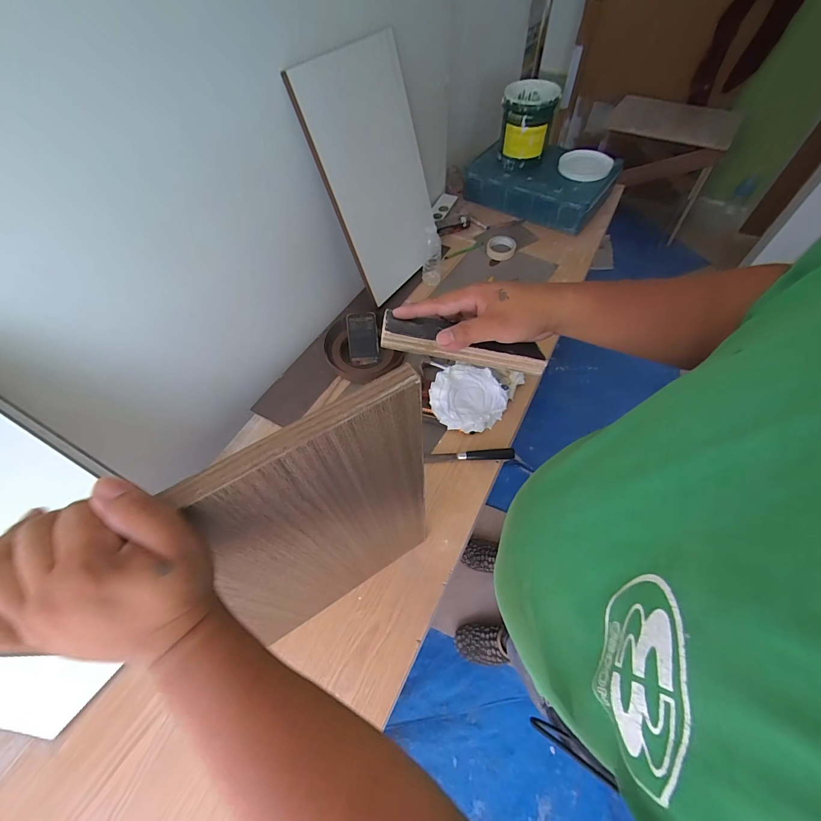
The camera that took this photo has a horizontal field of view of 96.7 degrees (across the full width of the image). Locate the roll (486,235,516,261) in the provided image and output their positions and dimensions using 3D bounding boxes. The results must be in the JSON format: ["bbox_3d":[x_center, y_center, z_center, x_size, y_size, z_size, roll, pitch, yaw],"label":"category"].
[{"bbox_3d":[0.312,-0.562,1.256,0.098,0.028,0.105,-2,58,3],"label":"roll"}]

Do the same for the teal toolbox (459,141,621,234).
[{"bbox_3d":[0.460,-0.838,1.350,0.487,0.149,0.243,31,65,21],"label":"teal toolbox"}]

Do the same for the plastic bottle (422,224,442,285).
[{"bbox_3d":[0.066,-0.480,1.133,0.058,0.171,0.061,4,58,6],"label":"plastic bottle"}]

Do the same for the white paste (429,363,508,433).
[{"bbox_3d":[0.144,-0.031,0.910,0.180,0.057,0.169,-2,58,3],"label":"white paste"}]

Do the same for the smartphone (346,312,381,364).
[{"bbox_3d":[-0.132,-0.200,1.018,0.082,0.010,0.148,-5,79,-4],"label":"smartphone"}]

